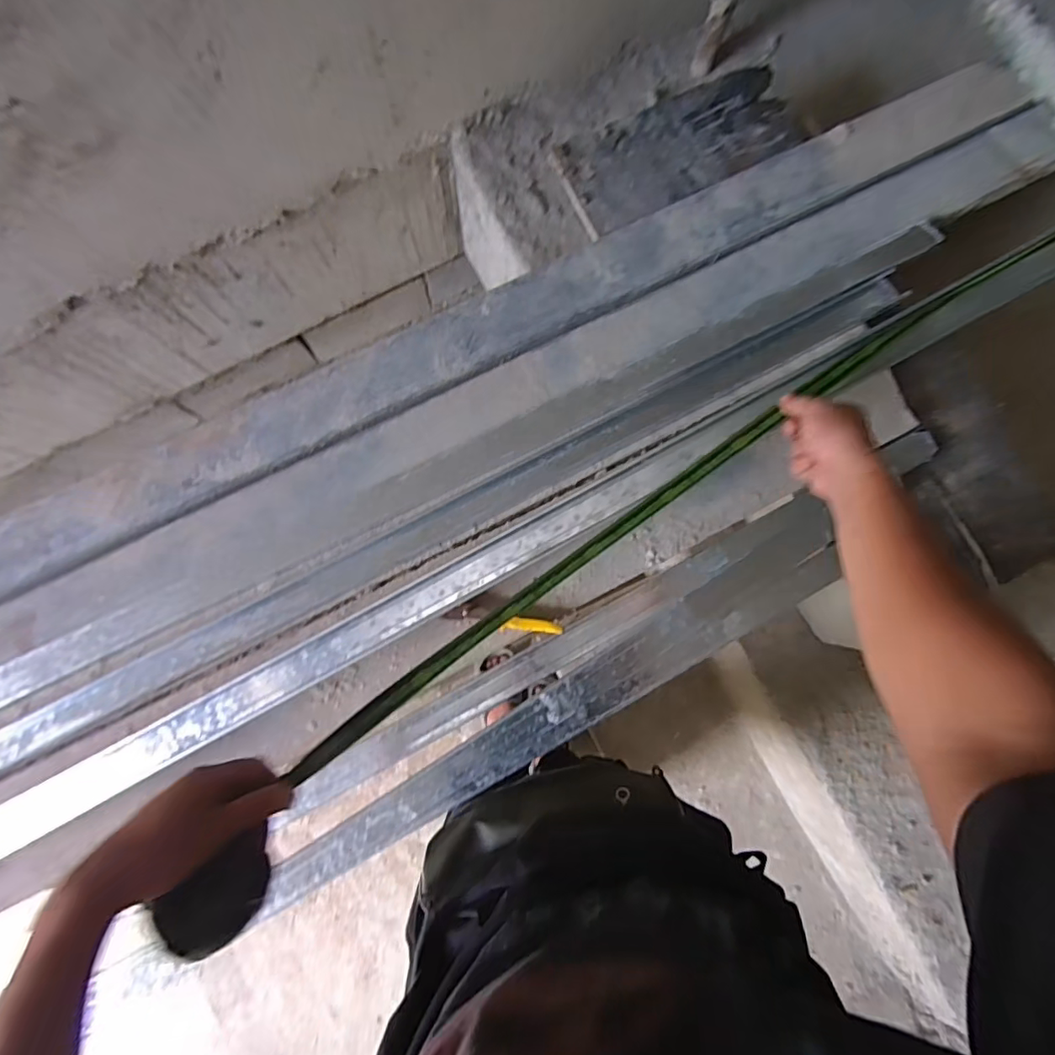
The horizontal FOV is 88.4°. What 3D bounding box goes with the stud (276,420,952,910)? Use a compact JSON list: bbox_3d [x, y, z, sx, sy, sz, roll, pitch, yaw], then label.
[{"bbox_3d":[0.124,0.191,0.773,1.059,0.062,0.128,-29,86,-5],"label":"stud"}]

